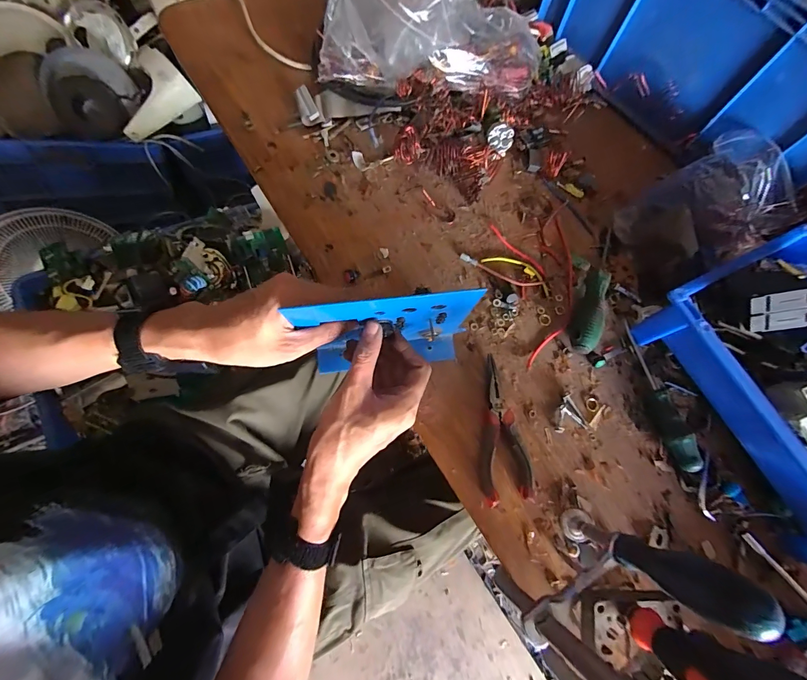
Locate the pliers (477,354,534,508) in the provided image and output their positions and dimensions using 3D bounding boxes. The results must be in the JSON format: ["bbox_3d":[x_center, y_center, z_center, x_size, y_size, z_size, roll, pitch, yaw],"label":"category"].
[{"bbox_3d":[0.099,0.095,0.388,0.049,0.016,0.151,-6,70,-5],"label":"pliers"}]

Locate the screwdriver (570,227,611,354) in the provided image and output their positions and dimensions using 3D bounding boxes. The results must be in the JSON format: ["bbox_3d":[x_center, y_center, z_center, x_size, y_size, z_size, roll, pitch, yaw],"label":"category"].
[{"bbox_3d":[0.236,-0.067,0.439,0.028,0.032,0.184,21,71,5],"label":"screwdriver"}]

